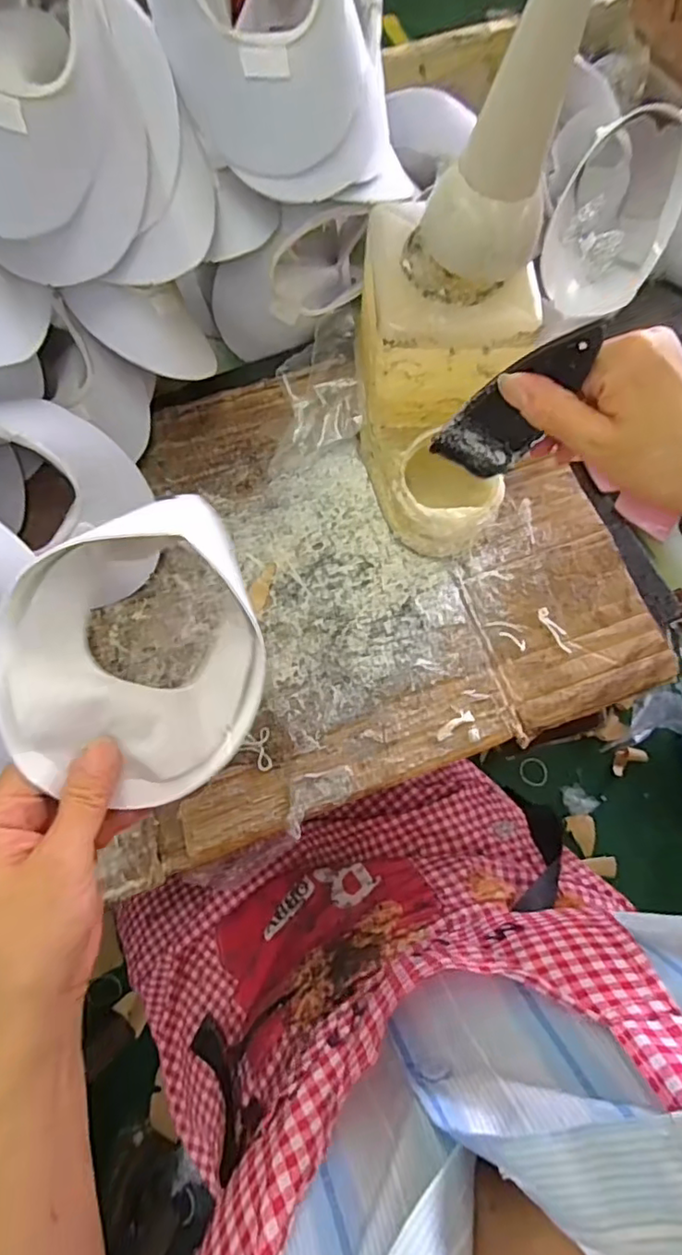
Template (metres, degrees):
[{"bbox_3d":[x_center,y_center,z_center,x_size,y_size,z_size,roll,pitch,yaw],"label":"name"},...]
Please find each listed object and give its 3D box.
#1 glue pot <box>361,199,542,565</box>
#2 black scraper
[{"bbox_3d":[0.067,-0.162,0.397,0.110,0.109,0.193,1,72,-1],"label":"glue pot"},{"bbox_3d":[0.094,-0.119,0.315,0.043,0.134,0.009,32,74,-8],"label":"black scraper"}]

